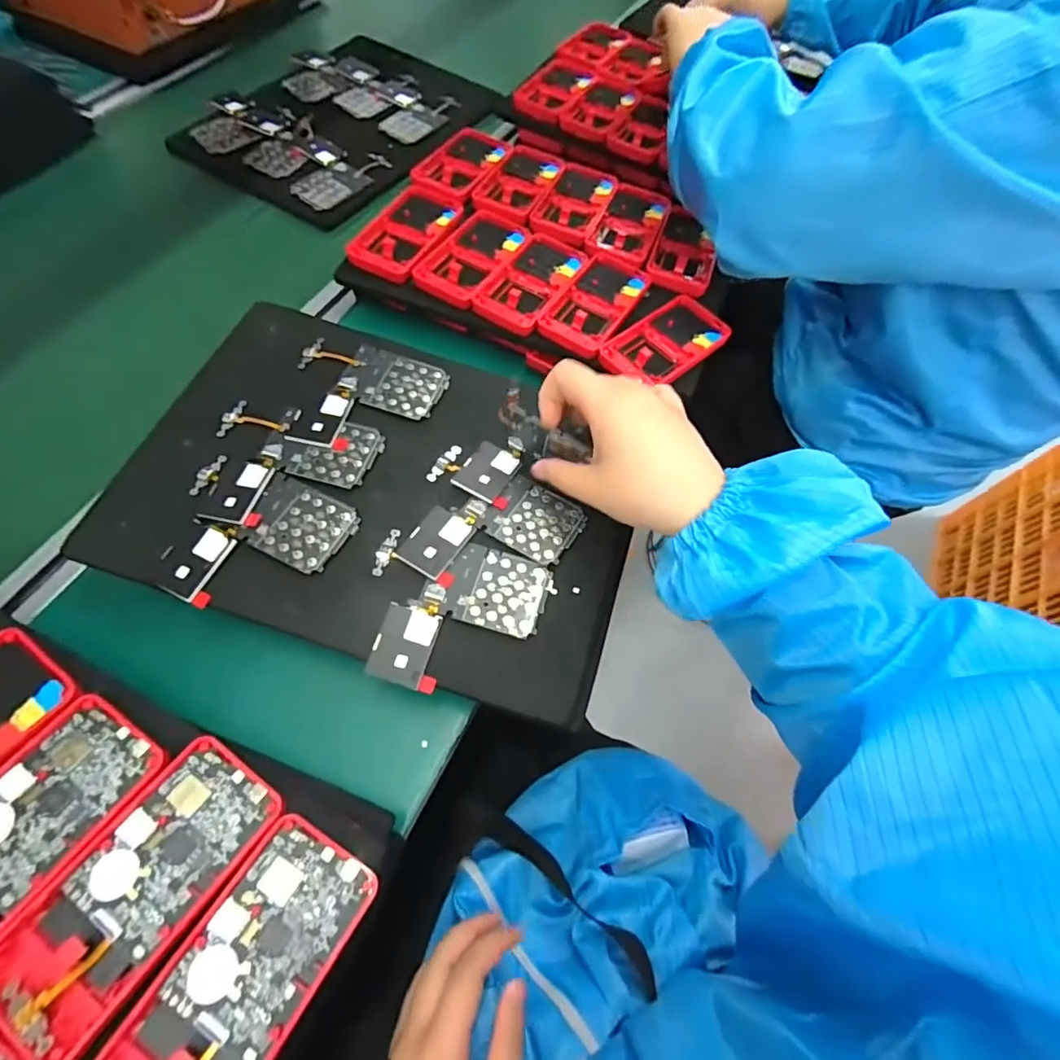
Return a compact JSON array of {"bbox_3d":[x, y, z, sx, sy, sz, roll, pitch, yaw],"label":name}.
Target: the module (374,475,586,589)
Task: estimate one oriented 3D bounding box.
[{"bbox_3d":[-0.033,0.004,0.363,0.141,0.004,0.063,-18,68,-11],"label":"module"}]

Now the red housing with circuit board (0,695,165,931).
[{"bbox_3d":[-0.245,0.146,0.252,0.061,0.020,0.121,31,67,10],"label":"red housing with circuit board"}]

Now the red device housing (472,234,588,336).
[{"bbox_3d":[0.002,-0.231,0.493,0.061,0.016,0.126,28,67,9],"label":"red device housing"}]

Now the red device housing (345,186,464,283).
[{"bbox_3d":[-0.119,-0.288,0.511,0.072,0.015,0.127,25,67,7],"label":"red device housing"}]

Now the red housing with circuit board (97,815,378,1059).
[{"bbox_3d":[-0.128,0.201,0.236,0.059,0.015,0.119,30,67,9],"label":"red housing with circuit board"}]

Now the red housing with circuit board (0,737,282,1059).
[{"bbox_3d":[-0.182,0.165,0.247,0.062,0.016,0.119,33,68,11],"label":"red housing with circuit board"}]

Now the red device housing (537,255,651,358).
[{"bbox_3d":[0.060,-0.206,0.488,0.063,0.018,0.124,26,63,14],"label":"red device housing"}]

